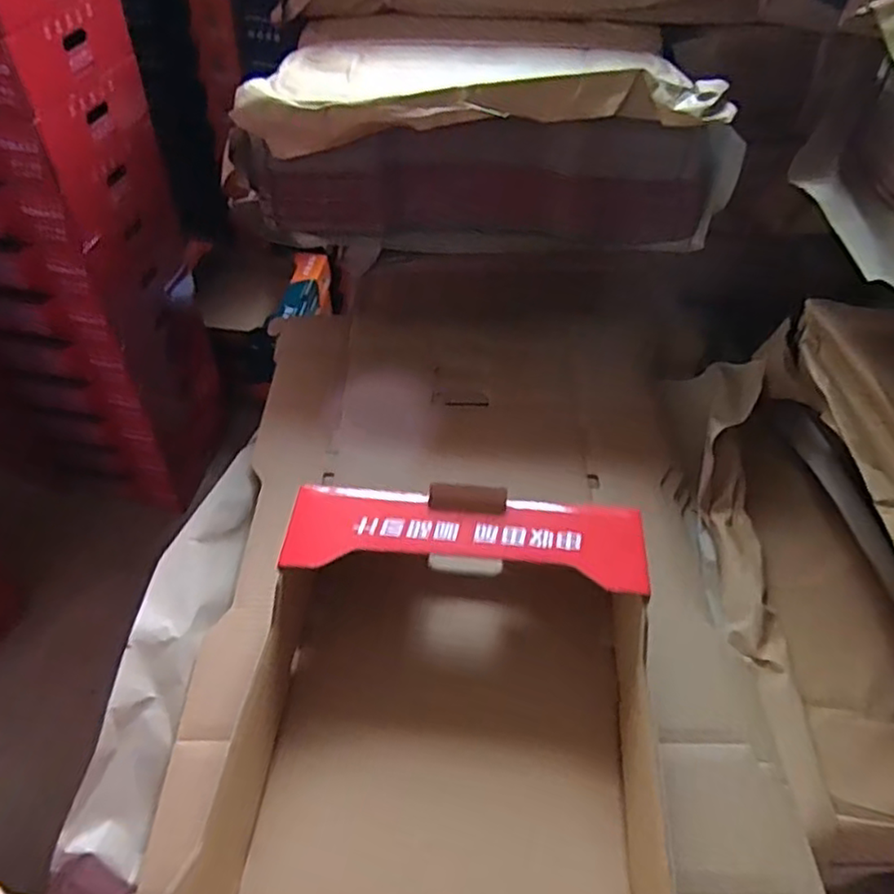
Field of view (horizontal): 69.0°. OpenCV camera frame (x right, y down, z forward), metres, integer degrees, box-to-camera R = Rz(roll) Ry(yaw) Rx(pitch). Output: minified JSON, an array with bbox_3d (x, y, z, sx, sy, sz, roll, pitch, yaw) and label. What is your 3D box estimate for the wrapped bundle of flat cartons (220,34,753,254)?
[{"bbox_3d":[0.039,-0.365,0.804,0.555,0.220,0.181,7,48,1],"label":"wrapped bundle of flat cartons"}]

